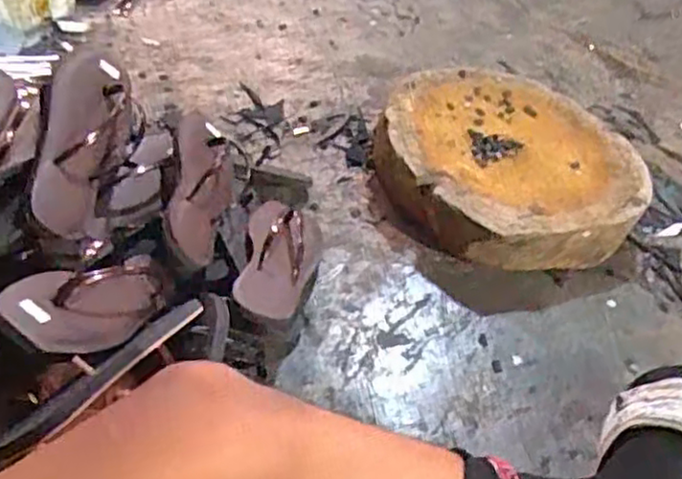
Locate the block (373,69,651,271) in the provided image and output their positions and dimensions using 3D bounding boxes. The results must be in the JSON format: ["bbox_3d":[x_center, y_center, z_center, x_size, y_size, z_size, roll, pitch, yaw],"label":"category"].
[{"bbox_3d":[0.226,-0.112,0.955,0.332,0.094,0.360,3,46,-3],"label":"block"}]

